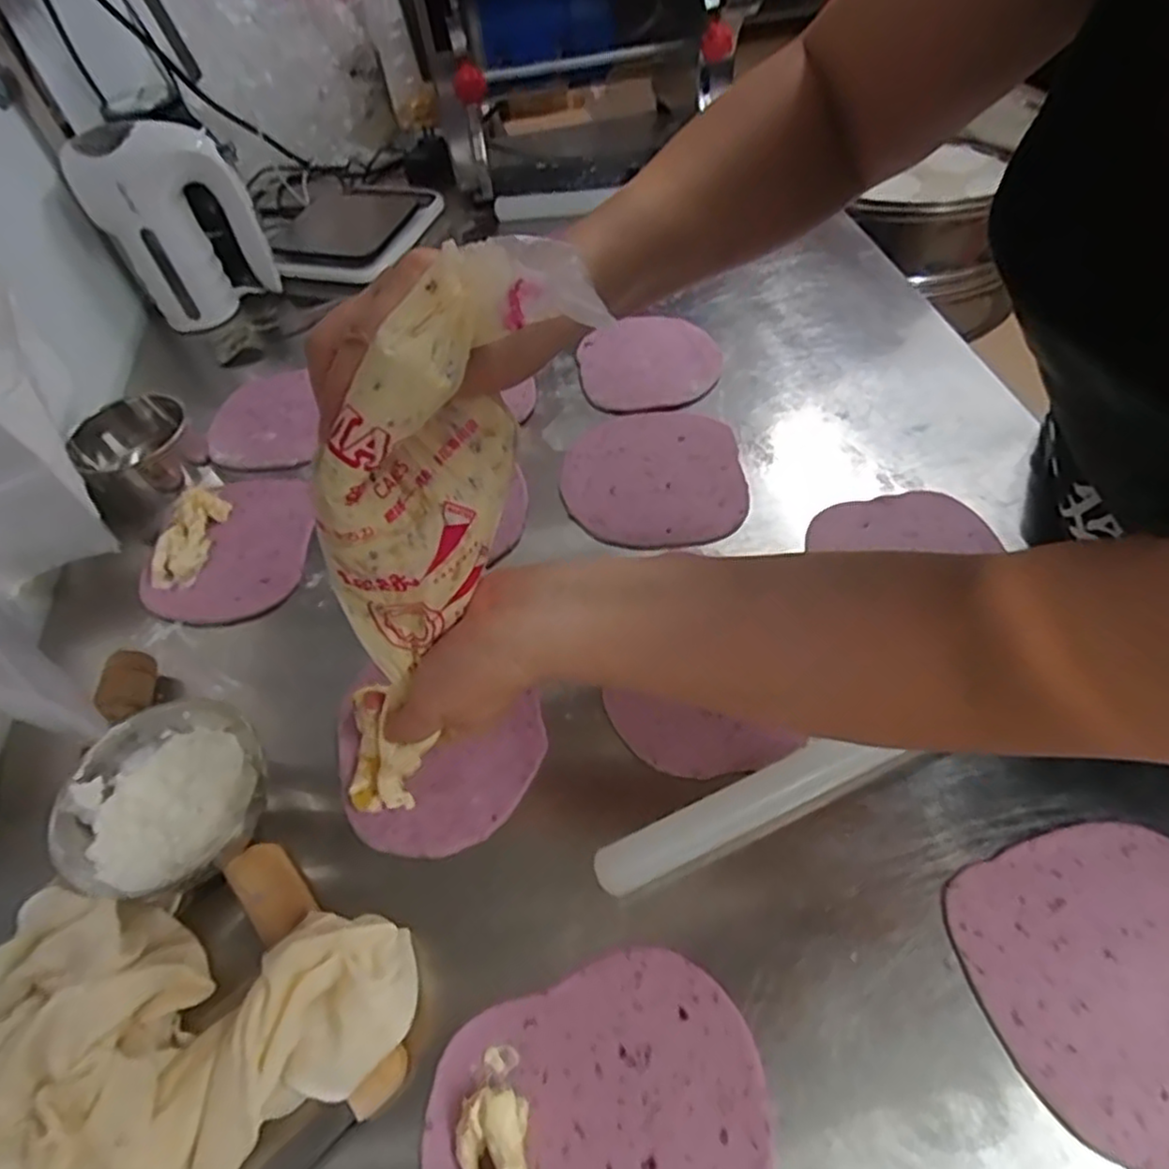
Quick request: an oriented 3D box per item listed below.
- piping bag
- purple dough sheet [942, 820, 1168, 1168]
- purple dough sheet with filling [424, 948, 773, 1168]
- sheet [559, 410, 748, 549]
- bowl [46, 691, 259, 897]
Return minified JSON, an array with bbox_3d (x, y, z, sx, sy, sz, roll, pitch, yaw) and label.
[{"bbox_3d":[-0.085,-0.001,0.336,0.094,0.317,0.051,-12,47,-38],"label":"piping bag"},{"bbox_3d":[0.264,0.191,0.336,0.144,0.006,0.140,-7,52,0],"label":"purple dough sheet"},{"bbox_3d":[0.005,0.245,0.308,0.151,0.023,0.140,-7,52,0],"label":"purple dough sheet with filling"},{"bbox_3d":[0.054,-0.091,0.567,0.141,0.006,0.155,-3,53,3],"label":"sheet"},{"bbox_3d":[-0.237,0.128,0.401,0.105,0.048,0.105,-26,55,-14],"label":"bowl"}]

